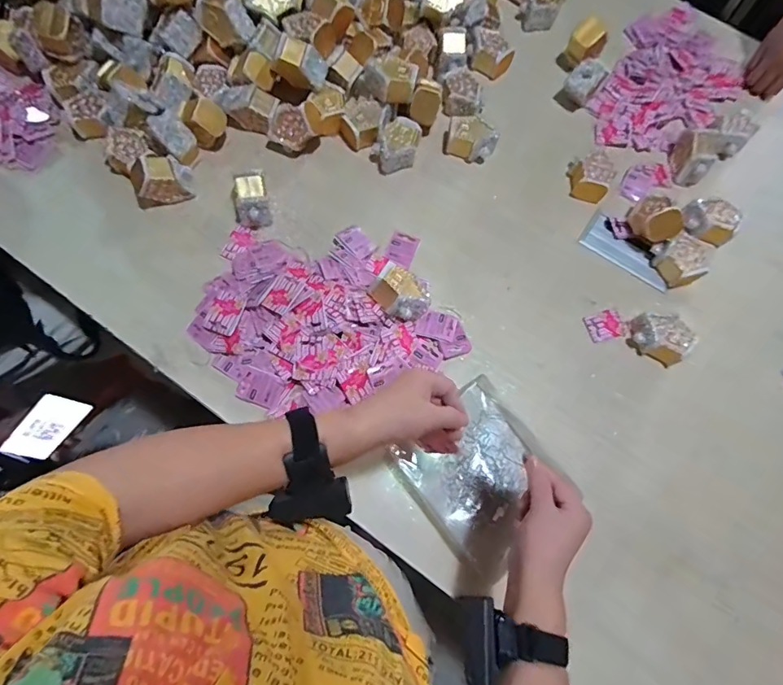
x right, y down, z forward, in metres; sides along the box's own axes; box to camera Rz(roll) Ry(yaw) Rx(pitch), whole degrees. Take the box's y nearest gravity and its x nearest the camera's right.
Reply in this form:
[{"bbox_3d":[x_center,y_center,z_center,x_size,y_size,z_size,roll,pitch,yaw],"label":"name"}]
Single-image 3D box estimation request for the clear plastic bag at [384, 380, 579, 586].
[{"bbox_3d":[0.126,0.181,0.627,0.183,0.020,0.203,-37,78,-12],"label":"clear plastic bag"}]

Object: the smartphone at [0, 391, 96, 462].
[{"bbox_3d":[-0.605,0.151,0.798,0.138,0.089,0.008,-48,56,0],"label":"smartphone"}]

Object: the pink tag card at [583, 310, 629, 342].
[{"bbox_3d":[0.330,-0.026,0.703,0.055,0.004,0.044,-18,76,-3],"label":"pink tag card"}]

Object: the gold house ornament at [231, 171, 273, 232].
[{"bbox_3d":[-0.218,-0.221,0.708,0.054,0.075,0.069,-8,73,-5],"label":"gold house ornament"}]

